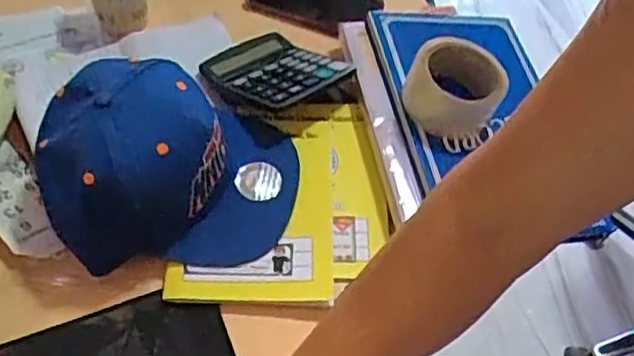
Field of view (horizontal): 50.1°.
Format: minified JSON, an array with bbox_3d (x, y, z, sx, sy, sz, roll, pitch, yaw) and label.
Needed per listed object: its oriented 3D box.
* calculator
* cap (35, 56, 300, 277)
[{"bbox_3d":[-0.049,-0.120,0.746,0.119,0.016,0.142,-32,45,-32],"label":"calculator"},{"bbox_3d":[-0.130,-0.020,0.626,0.227,0.132,0.174,-6,54,-8],"label":"cap"}]

